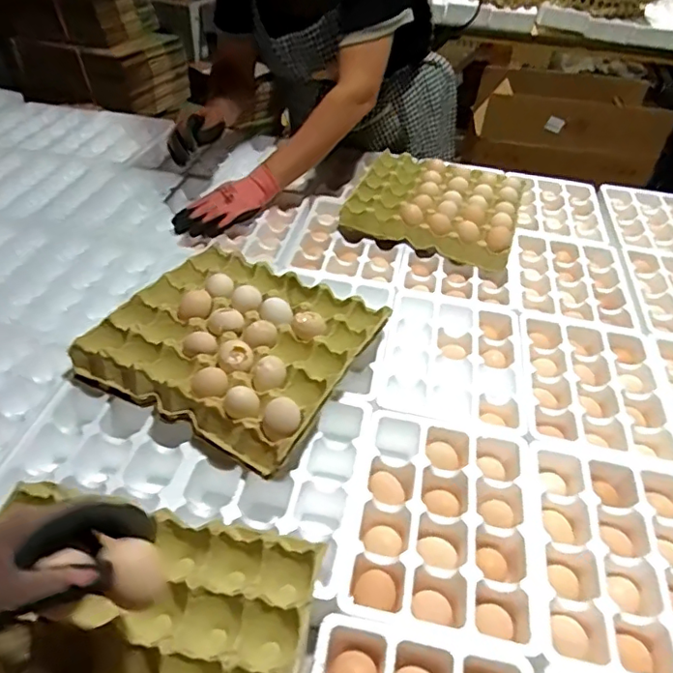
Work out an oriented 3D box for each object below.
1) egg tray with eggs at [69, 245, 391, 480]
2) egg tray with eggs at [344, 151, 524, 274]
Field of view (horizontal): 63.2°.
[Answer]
[{"bbox_3d":[-0.126,0.003,0.698,0.300,0.059,0.278,24,46,17],"label":"egg tray with eggs"},{"bbox_3d":[0.187,-0.248,1.012,0.288,0.054,0.272,16,44,9],"label":"egg tray with eggs"}]

